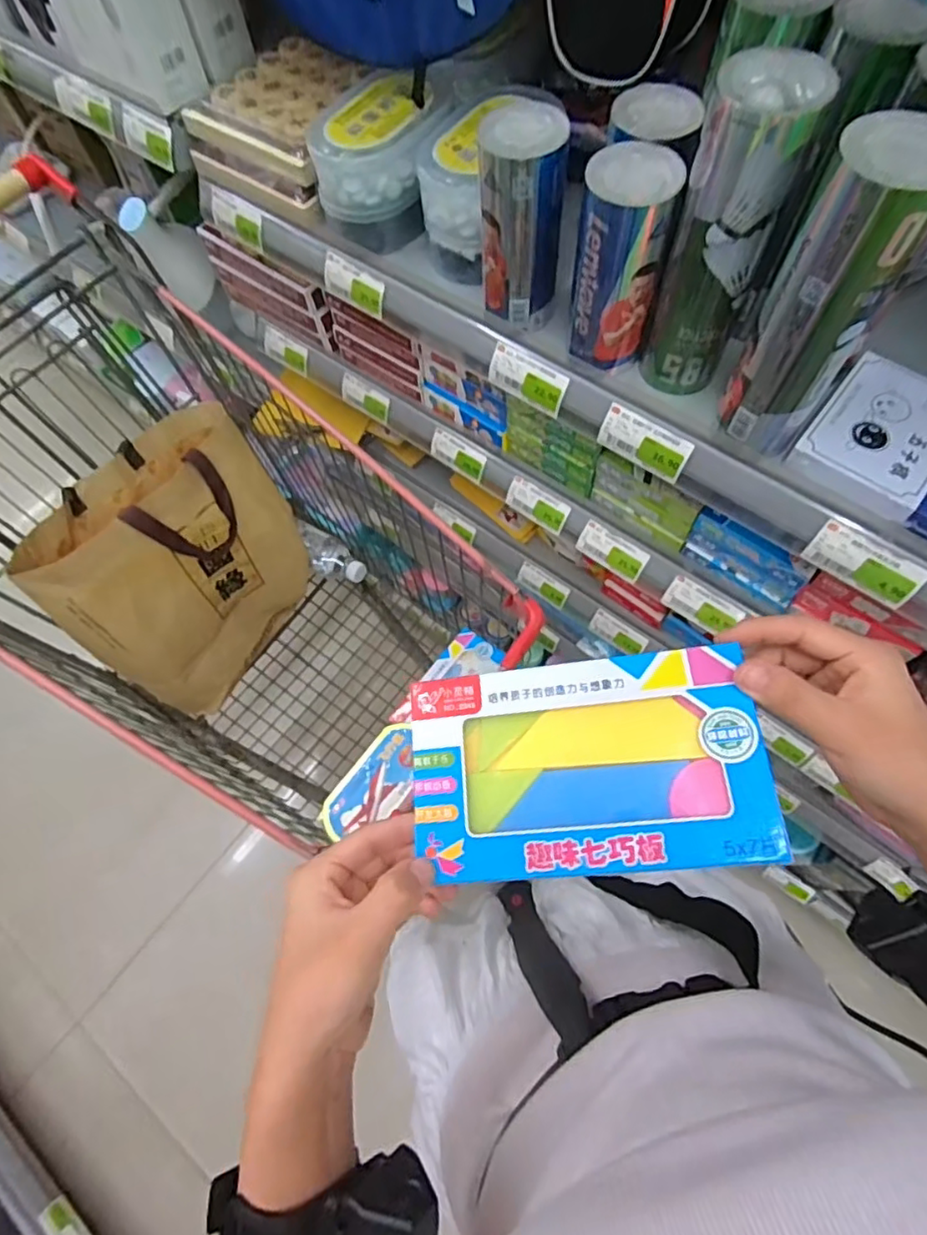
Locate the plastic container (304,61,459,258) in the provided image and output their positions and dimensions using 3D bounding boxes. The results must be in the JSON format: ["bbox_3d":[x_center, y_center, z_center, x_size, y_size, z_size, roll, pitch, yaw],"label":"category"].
[{"bbox_3d":[-0.076,-0.454,0.602,0.109,0.094,0.165,19,68,10],"label":"plastic container"}]

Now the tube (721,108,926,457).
[{"bbox_3d":[0.233,-0.200,0.401,0.067,0.200,0.056,29,70,14],"label":"tube"}]

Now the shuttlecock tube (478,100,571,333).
[{"bbox_3d":[0.048,-0.321,0.504,0.069,0.146,0.065,1,66,2],"label":"shuttlecock tube"}]

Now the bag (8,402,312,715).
[{"bbox_3d":[-0.398,-0.085,0.861,0.207,0.306,0.323,28,70,14],"label":"bag"}]

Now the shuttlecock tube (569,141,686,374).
[{"bbox_3d":[0.120,-0.271,0.477,0.070,0.142,0.063,15,67,8],"label":"shuttlecock tube"}]

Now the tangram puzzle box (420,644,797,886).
[{"bbox_3d":[0.057,0.071,0.298,0.163,0.008,0.098,-8,67,10],"label":"tangram puzzle box"}]

